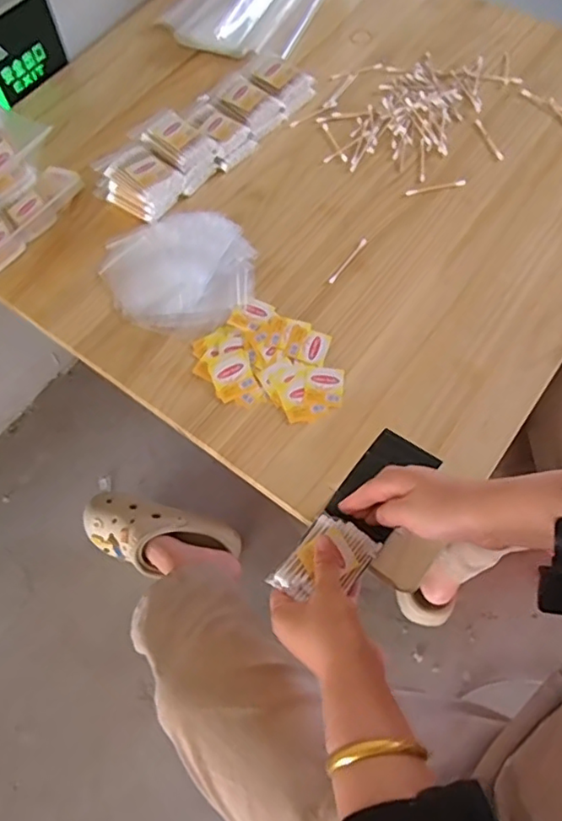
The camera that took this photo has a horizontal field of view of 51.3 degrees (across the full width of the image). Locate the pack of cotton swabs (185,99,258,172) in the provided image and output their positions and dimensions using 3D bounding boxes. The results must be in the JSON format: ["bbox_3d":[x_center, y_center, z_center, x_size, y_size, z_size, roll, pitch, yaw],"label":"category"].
[{"bbox_3d":[-0.078,-0.351,0.741,0.059,0.038,0.092,-35,69,-12],"label":"pack of cotton swabs"}]

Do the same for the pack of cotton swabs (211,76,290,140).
[{"bbox_3d":[-0.045,-0.387,0.755,0.083,0.033,0.064,37,71,19],"label":"pack of cotton swabs"}]

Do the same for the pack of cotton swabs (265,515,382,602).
[{"bbox_3d":[0.039,0.133,0.512,0.059,0.012,0.085,38,73,15],"label":"pack of cotton swabs"}]

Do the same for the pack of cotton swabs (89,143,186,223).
[{"bbox_3d":[-0.169,-0.273,0.698,0.096,0.053,0.065,32,71,16],"label":"pack of cotton swabs"}]

